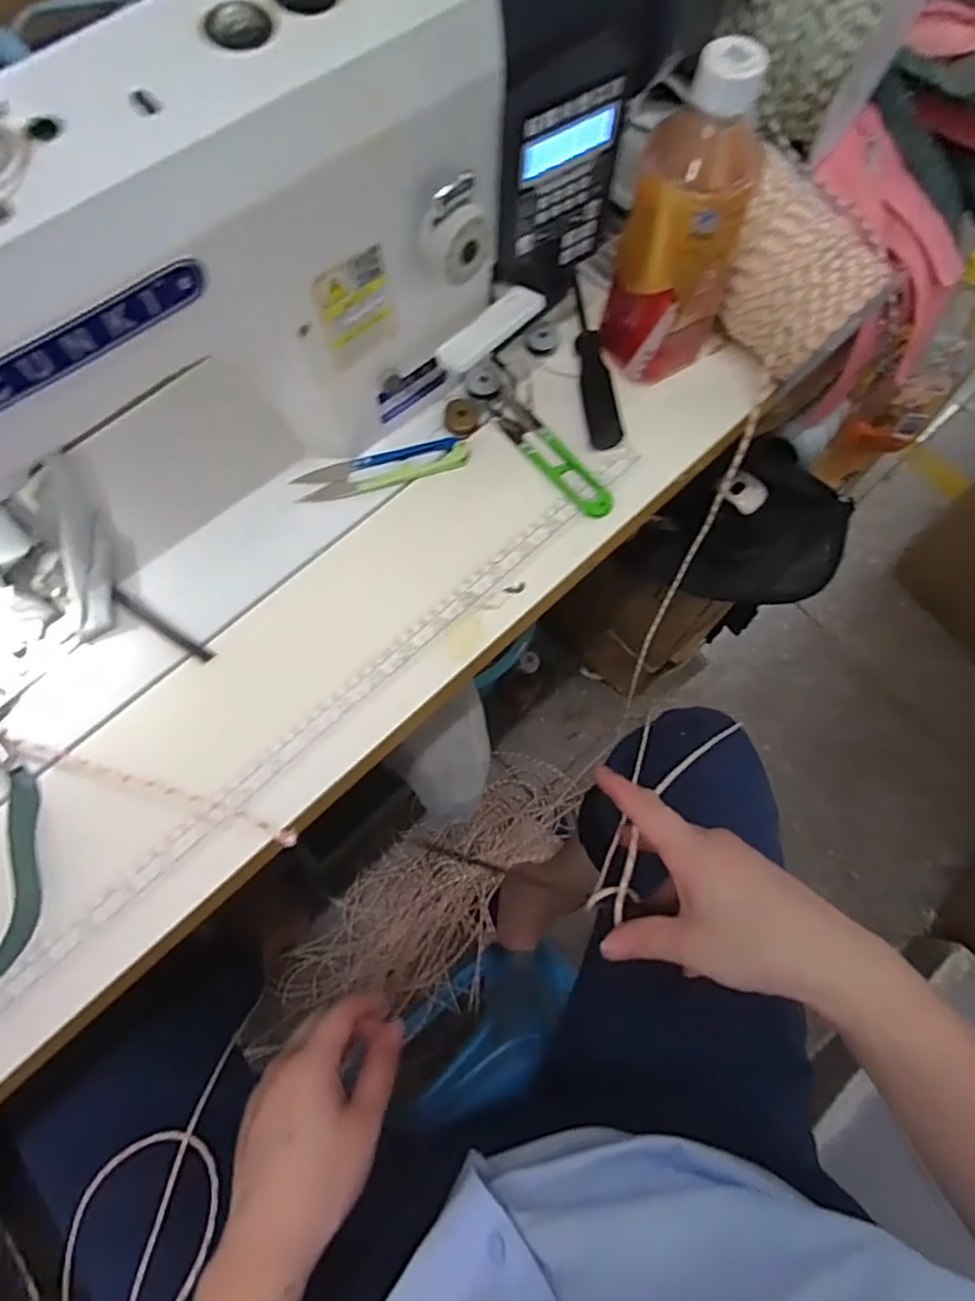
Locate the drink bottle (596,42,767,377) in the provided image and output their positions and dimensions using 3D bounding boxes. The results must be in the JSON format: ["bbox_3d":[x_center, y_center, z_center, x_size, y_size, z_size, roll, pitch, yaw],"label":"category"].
[{"bbox_3d":[0.119,-0.247,0.386,0.074,0.174,0.066,20,73,5],"label":"drink bottle"}]

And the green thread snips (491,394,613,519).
[{"bbox_3d":[0.043,-0.133,0.442,0.025,0.011,0.112,-35,76,-12],"label":"green thread snips"}]

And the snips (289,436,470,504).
[{"bbox_3d":[-0.071,-0.122,0.442,0.115,0.016,0.028,-15,73,-6],"label":"snips"}]

